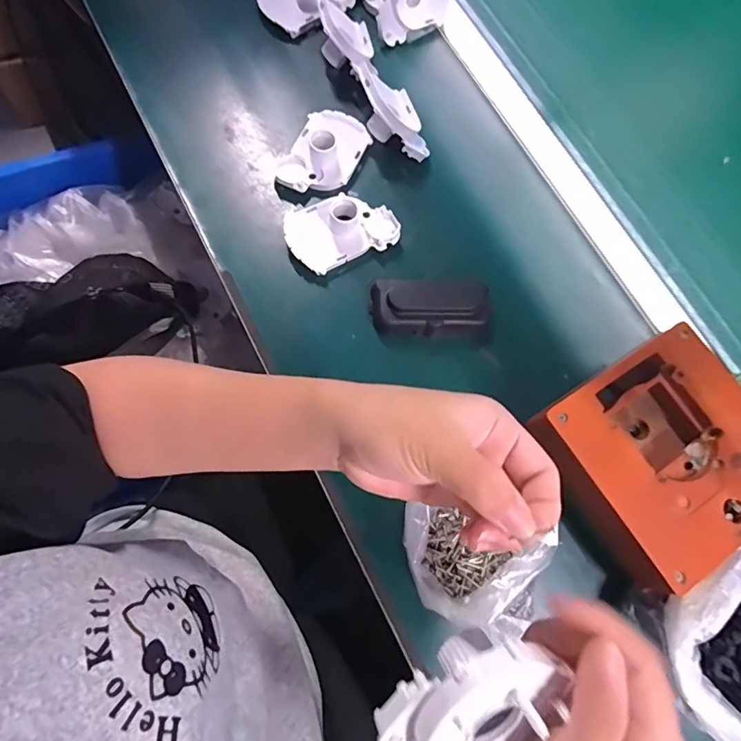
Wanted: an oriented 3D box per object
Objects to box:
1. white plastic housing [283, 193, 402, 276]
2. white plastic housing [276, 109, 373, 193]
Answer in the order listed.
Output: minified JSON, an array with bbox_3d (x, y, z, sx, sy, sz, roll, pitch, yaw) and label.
[{"bbox_3d":[-0.028,-0.136,0.444,0.101,0.026,0.065,-25,77,-12],"label":"white plastic housing"},{"bbox_3d":[-0.046,-0.220,0.465,0.067,0.032,0.099,28,73,3],"label":"white plastic housing"}]

